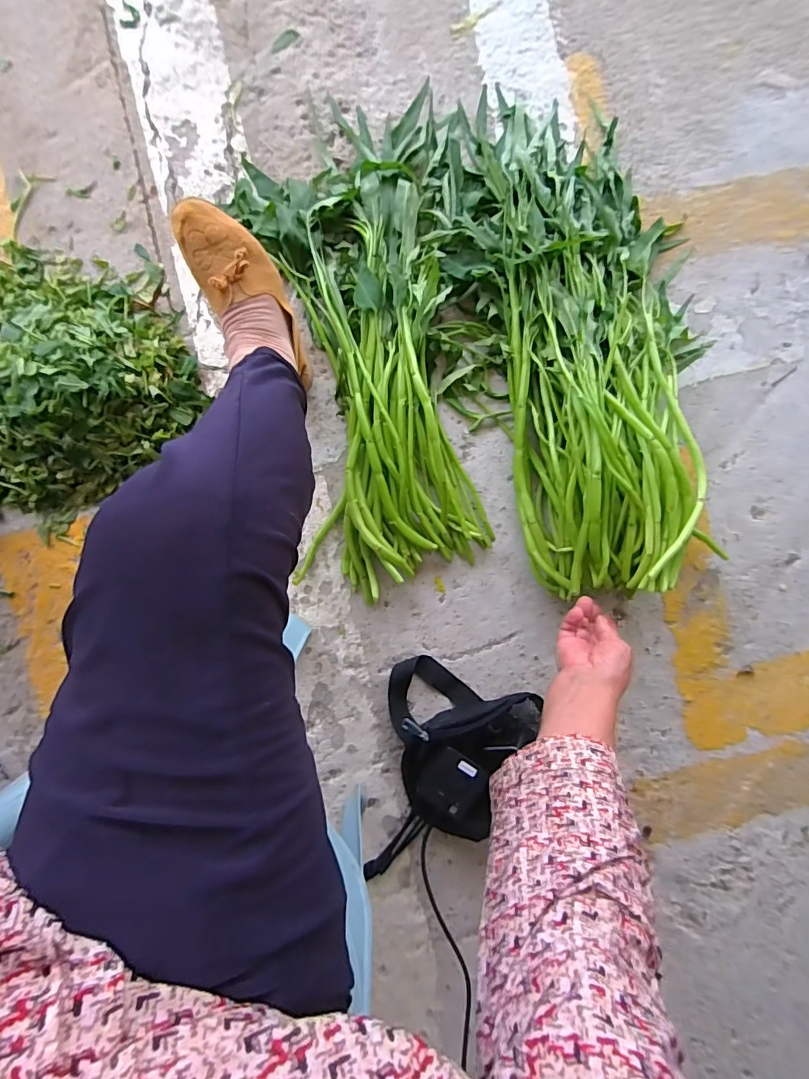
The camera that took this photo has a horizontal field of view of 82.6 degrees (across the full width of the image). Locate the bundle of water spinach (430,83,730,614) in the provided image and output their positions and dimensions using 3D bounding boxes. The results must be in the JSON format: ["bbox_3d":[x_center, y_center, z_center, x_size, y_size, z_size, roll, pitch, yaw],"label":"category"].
[{"bbox_3d":[0.240,-0.273,0.603,0.359,0.127,0.680,-15,92,-3],"label":"bundle of water spinach"}]

